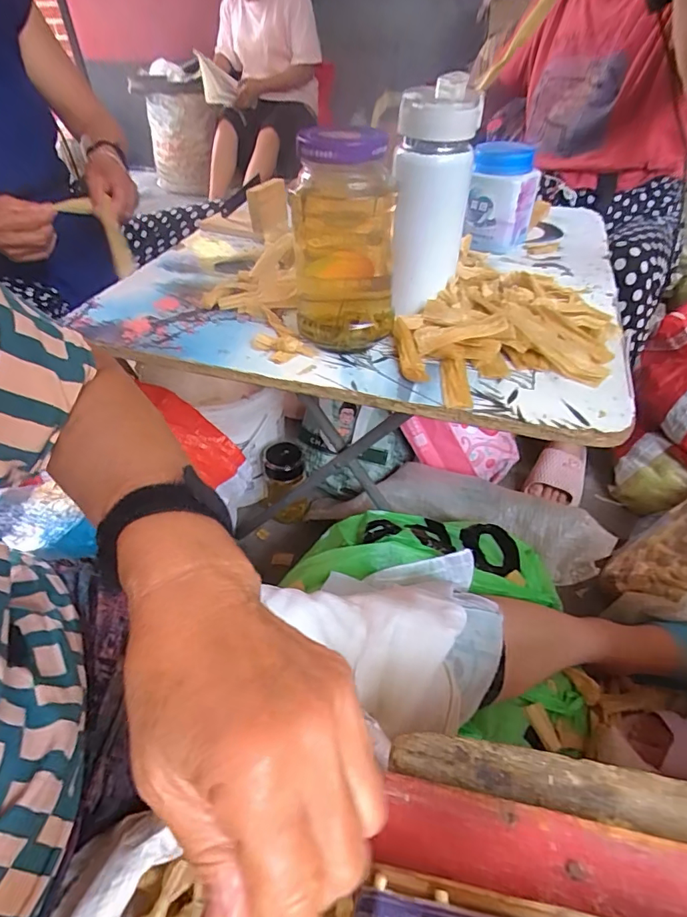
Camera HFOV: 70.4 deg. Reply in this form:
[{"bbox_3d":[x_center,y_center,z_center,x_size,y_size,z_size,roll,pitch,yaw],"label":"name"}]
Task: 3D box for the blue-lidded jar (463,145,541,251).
[{"bbox_3d":[0.214,-0.347,0.654,0.084,0.119,0.079,10,47,14],"label":"blue-lidded jar"}]

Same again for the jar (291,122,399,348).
[{"bbox_3d":[0.000,-0.198,0.442,0.090,0.171,0.092,-1,45,3],"label":"jar"}]

